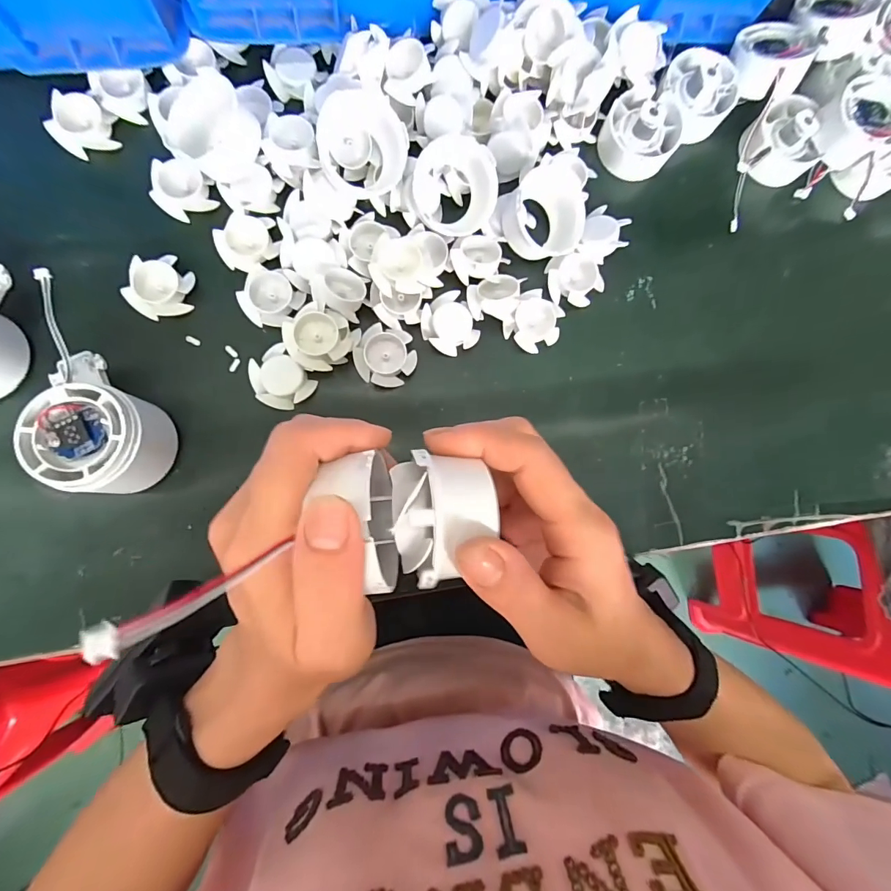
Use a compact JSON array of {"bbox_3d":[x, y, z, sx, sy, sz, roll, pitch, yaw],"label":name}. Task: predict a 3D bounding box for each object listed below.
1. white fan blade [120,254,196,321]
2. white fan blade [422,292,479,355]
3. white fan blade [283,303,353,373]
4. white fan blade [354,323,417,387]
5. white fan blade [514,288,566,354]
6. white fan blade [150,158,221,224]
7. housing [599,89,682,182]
[{"bbox_3d":[-0.187,-0.103,0.279,0.035,0.013,0.038,1,87,-6],"label":"white fan blade"},{"bbox_3d":[0.002,-0.083,0.294,0.035,0.007,0.040,-31,90,-7],"label":"white fan blade"},{"bbox_3d":[-0.082,-0.069,0.276,0.040,0.020,0.037,0,87,-6],"label":"white fan blade"},{"bbox_3d":[-0.040,-0.060,0.287,0.039,0.012,0.036,0,87,-6],"label":"white fan blade"},{"bbox_3d":[0.063,-0.086,0.298,0.035,0.013,0.037,0,87,-6],"label":"white fan blade"},{"bbox_3d":[-0.177,-0.171,0.284,0.035,0.011,0.038,0,87,-6],"label":"white fan blade"},{"bbox_3d":[0.143,-0.228,0.307,0.054,0.030,0.055,0,87,-6],"label":"housing"}]

